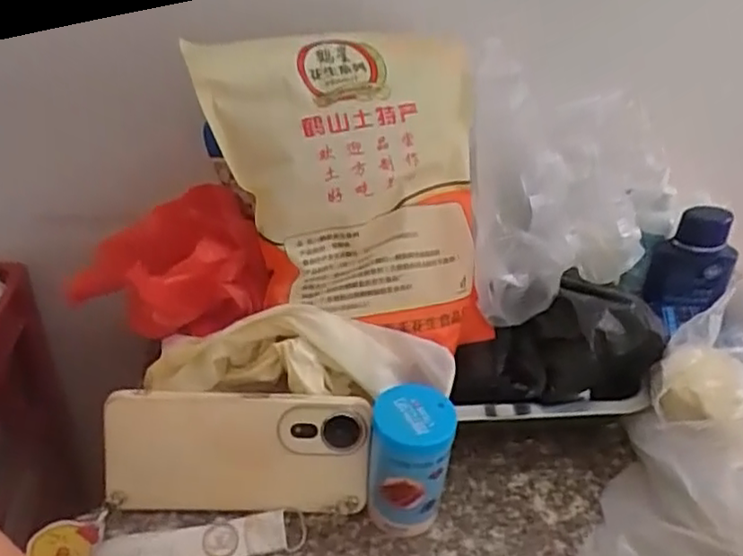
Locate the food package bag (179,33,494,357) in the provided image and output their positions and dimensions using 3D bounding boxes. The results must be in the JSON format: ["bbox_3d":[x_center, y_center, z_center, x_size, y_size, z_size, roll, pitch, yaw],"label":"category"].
[{"bbox_3d":[-0.017,-0.060,0.474,0.185,0.226,0.059,-6,4,-2],"label":"food package bag"}]

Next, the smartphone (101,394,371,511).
[{"bbox_3d":[-0.084,0.111,0.421,0.162,0.078,0.006,2,13,-1],"label":"smartphone"}]

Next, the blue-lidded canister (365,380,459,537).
[{"bbox_3d":[0.023,0.117,0.417,0.047,0.092,0.044,5,35,0],"label":"blue-lidded canister"}]

